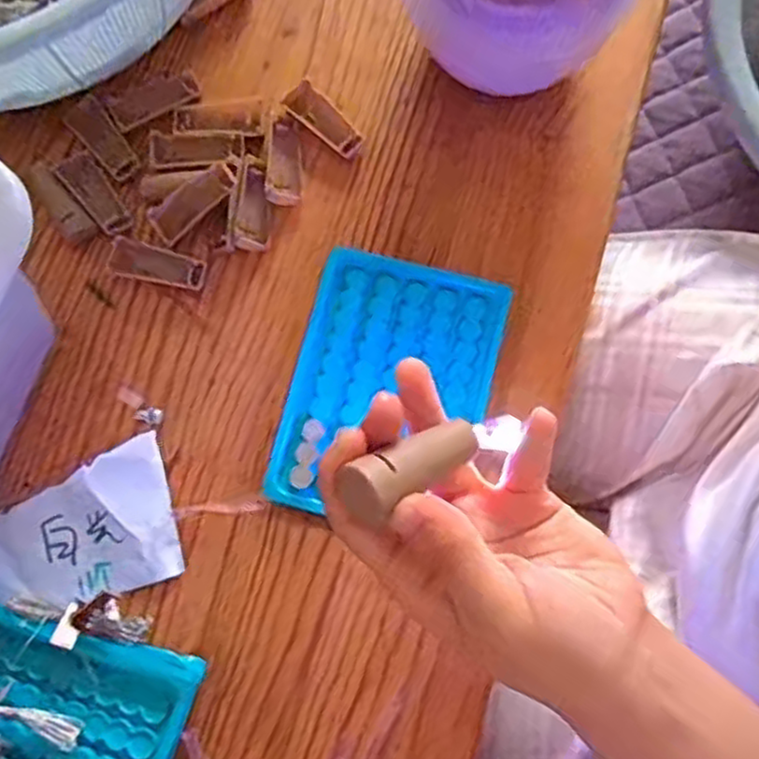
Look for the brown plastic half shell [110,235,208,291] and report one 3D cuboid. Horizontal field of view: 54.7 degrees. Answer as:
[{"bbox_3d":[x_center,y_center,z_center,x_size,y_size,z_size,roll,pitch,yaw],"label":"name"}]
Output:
[{"bbox_3d":[-0.117,-0.060,0.386,0.050,0.005,0.019,17,77,6],"label":"brown plastic half shell"}]

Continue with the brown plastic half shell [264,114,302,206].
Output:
[{"bbox_3d":[-0.053,-0.120,0.397,0.019,0.007,0.051,-2,75,1],"label":"brown plastic half shell"}]

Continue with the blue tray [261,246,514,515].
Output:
[{"bbox_3d":[0.004,0.004,0.364,0.094,0.010,0.130,14,76,5],"label":"blue tray"}]

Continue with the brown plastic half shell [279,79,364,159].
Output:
[{"bbox_3d":[-0.030,-0.142,0.399,0.047,0.007,0.019,39,80,10],"label":"brown plastic half shell"}]

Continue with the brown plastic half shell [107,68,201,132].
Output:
[{"bbox_3d":[-0.124,-0.155,0.403,0.049,0.004,0.021,-28,77,-6],"label":"brown plastic half shell"}]

